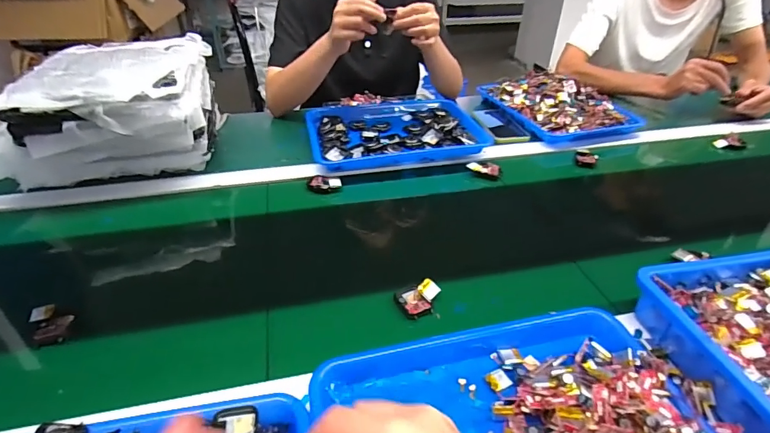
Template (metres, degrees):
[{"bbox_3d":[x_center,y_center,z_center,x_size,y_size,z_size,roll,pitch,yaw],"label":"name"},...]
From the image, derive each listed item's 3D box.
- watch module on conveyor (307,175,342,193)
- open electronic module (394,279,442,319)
[{"bbox_3d":[-0.103,-0.059,0.733,0.058,0.020,0.037,3,37,2],"label":"watch module on conveyor"},{"bbox_3d":[0.041,0.096,0.508,0.048,0.024,0.042,-14,40,-19],"label":"open electronic module"}]

